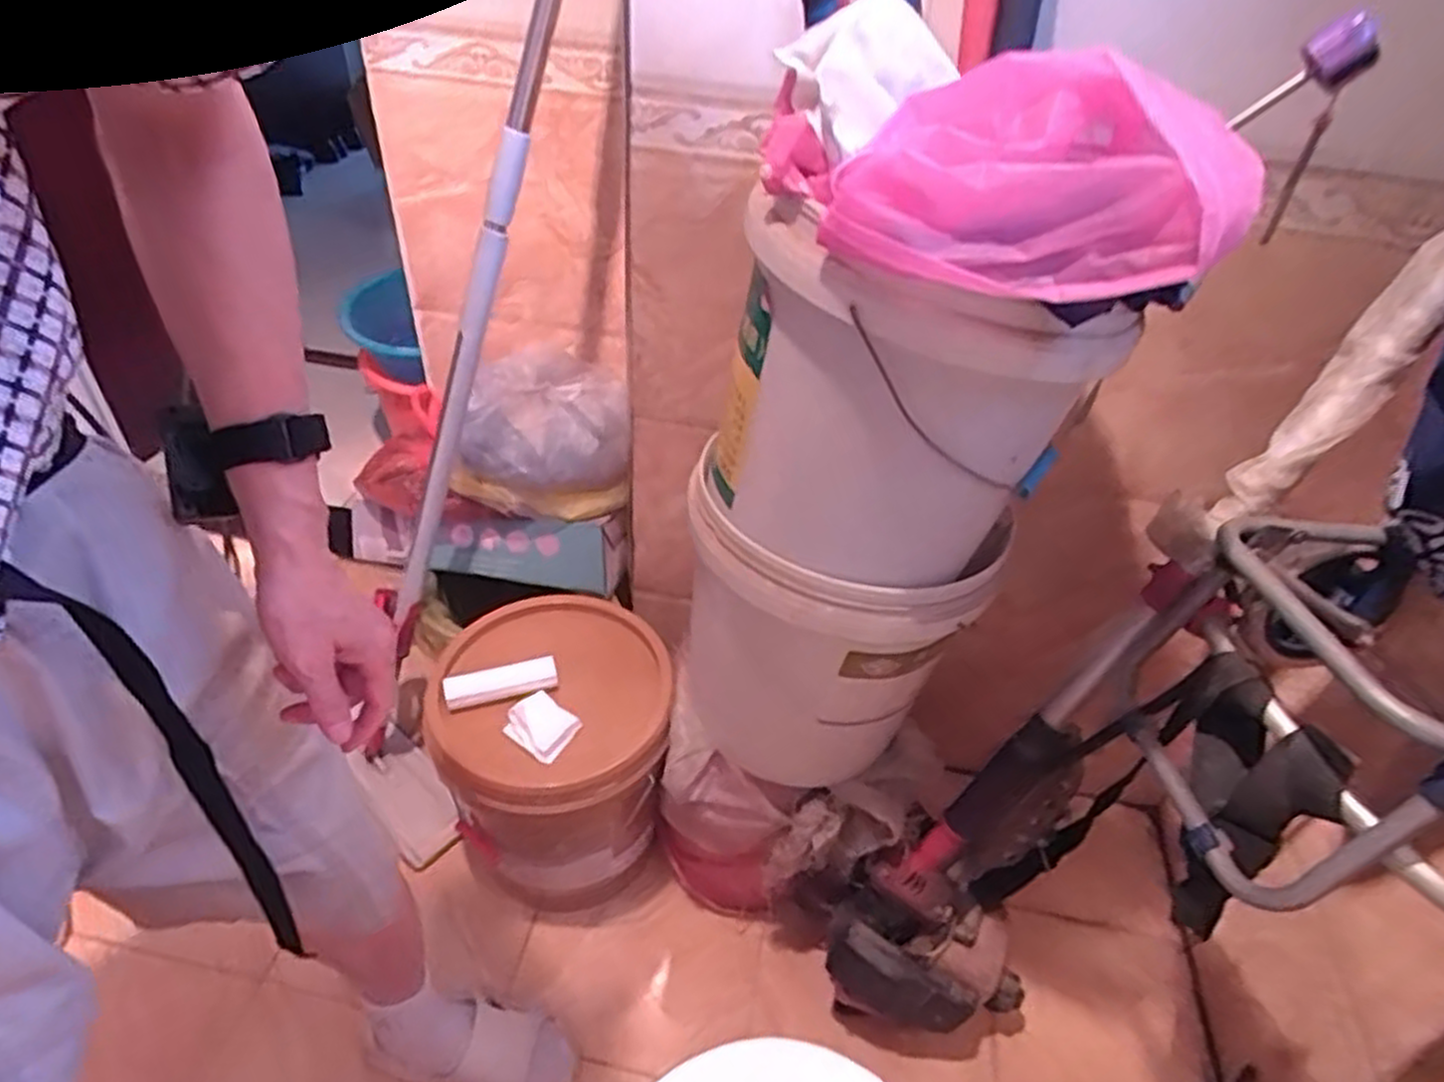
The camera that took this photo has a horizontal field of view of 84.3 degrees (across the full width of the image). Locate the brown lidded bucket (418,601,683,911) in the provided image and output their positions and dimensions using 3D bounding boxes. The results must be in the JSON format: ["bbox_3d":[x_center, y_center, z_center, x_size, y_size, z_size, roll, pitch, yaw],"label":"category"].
[{"bbox_3d":[-0.213,0.288,1.056,0.276,0.318,0.281,3,40,-3],"label":"brown lidded bucket"}]

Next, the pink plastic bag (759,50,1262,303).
[{"bbox_3d":[0.163,-0.226,0.472,0.275,0.100,0.165,29,46,25],"label":"pink plastic bag"}]

